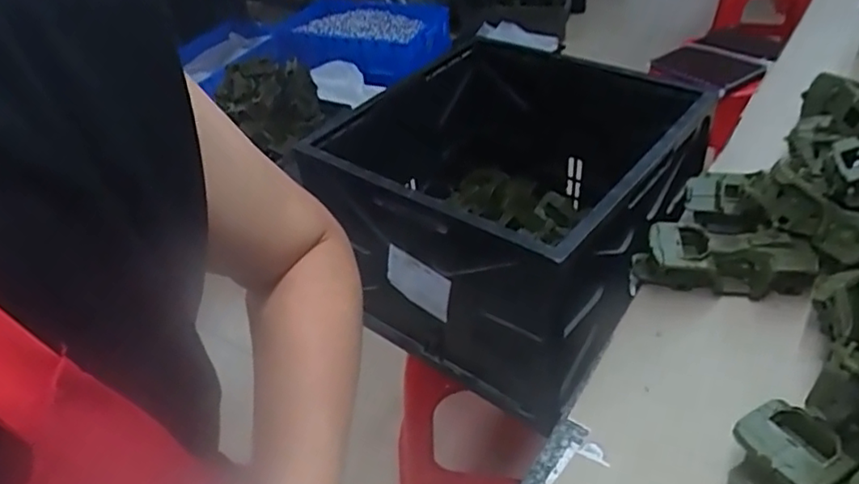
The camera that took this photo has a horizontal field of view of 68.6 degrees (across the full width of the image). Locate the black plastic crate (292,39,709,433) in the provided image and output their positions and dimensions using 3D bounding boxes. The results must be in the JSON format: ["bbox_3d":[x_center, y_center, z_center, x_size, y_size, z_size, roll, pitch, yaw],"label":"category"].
[{"bbox_3d":[0.137,-0.057,0.984,0.499,0.323,0.497,23,48,32],"label":"black plastic crate"}]

